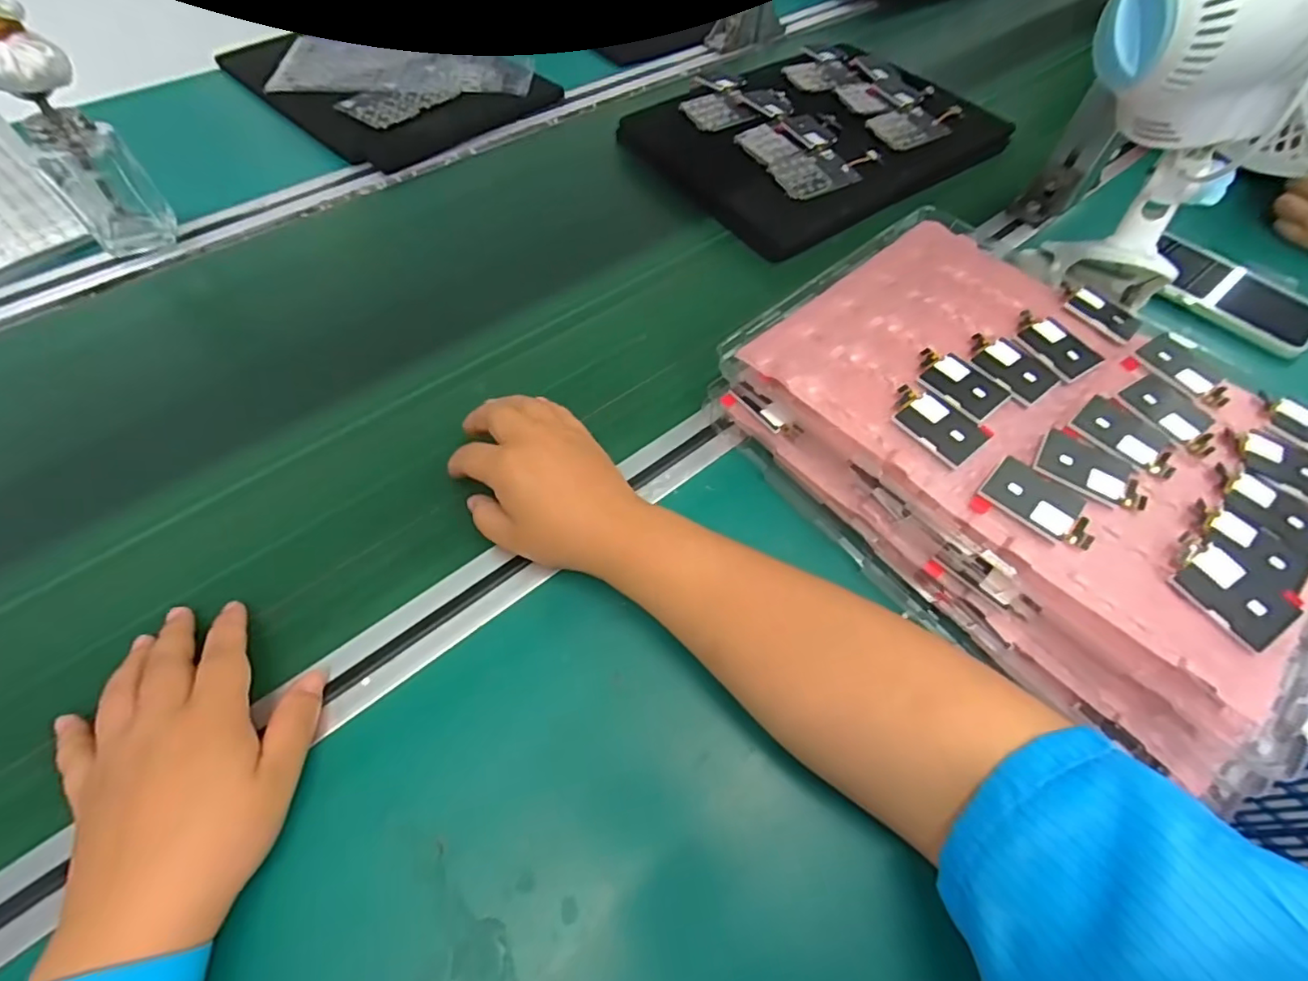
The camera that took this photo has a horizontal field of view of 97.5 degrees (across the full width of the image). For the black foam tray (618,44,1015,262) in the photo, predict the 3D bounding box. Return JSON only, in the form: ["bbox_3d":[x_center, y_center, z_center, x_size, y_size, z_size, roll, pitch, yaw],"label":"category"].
[{"bbox_3d":[0.167,-0.367,0.593,0.312,0.037,0.244,-33,65,-20],"label":"black foam tray"}]

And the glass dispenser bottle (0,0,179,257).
[{"bbox_3d":[-0.443,-0.264,0.441,0.058,0.177,0.045,-17,61,-13],"label":"glass dispenser bottle"}]

